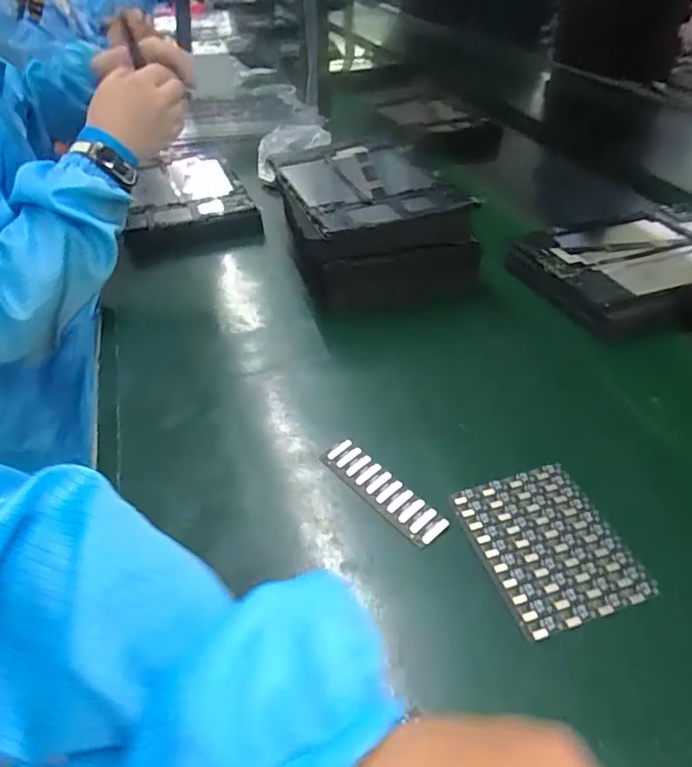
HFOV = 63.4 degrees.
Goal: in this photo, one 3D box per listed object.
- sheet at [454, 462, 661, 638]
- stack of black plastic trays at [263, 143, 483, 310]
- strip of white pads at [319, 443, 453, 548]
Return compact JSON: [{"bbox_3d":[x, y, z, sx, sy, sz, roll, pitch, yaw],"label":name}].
[{"bbox_3d":[0.118,0.093,0.332,0.078,0.007,0.095,-12,42,-13],"label":"sheet"},{"bbox_3d":[0.020,-0.168,0.578,0.157,0.087,0.237,-9,42,-10],"label":"stack of black plastic trays"},{"bbox_3d":[0.022,0.068,0.364,0.023,0.009,0.097,-29,48,-29],"label":"strip of white pads"}]

